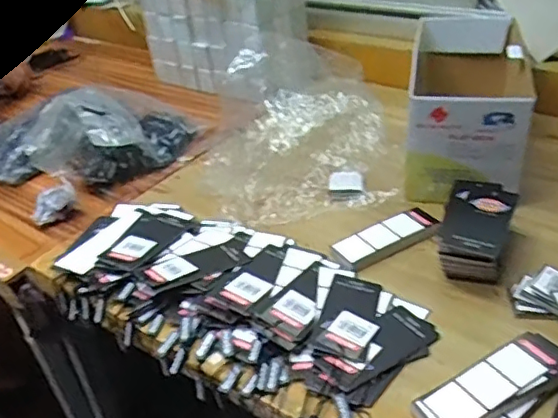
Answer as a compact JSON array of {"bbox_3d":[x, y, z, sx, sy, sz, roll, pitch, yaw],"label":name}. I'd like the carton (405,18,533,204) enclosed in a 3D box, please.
[{"bbox_3d":[0.238,-0.145,0.741,0.125,0.127,0.314,4,36,14],"label":"carton"}]

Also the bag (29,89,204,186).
[{"bbox_3d":[-0.198,-0.126,0.803,0.094,0.116,0.219,10,38,22],"label":"bag"}]

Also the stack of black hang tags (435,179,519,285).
[{"bbox_3d":[0.197,0.021,0.579,0.064,0.054,0.112,13,39,25],"label":"stack of black hang tags"}]

